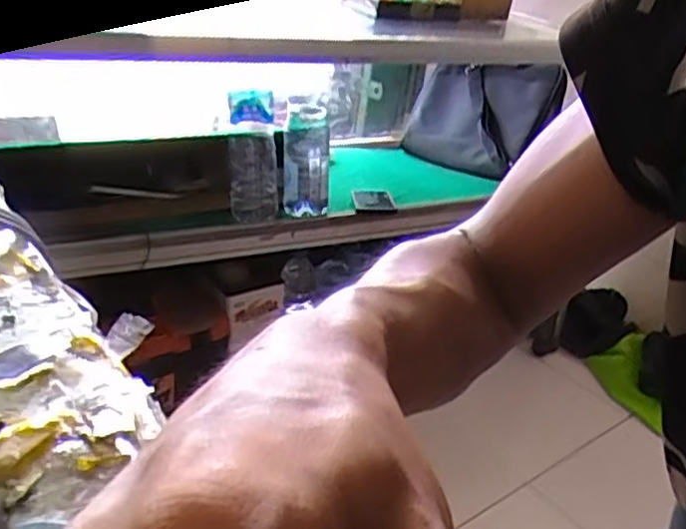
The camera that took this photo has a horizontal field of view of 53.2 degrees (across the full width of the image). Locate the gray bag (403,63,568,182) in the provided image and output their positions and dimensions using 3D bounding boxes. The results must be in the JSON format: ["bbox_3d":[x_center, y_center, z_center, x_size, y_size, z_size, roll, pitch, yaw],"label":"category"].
[{"bbox_3d":[0.319,-0.358,1.606,0.333,0.244,0.169,16,28,16],"label":"gray bag"}]

